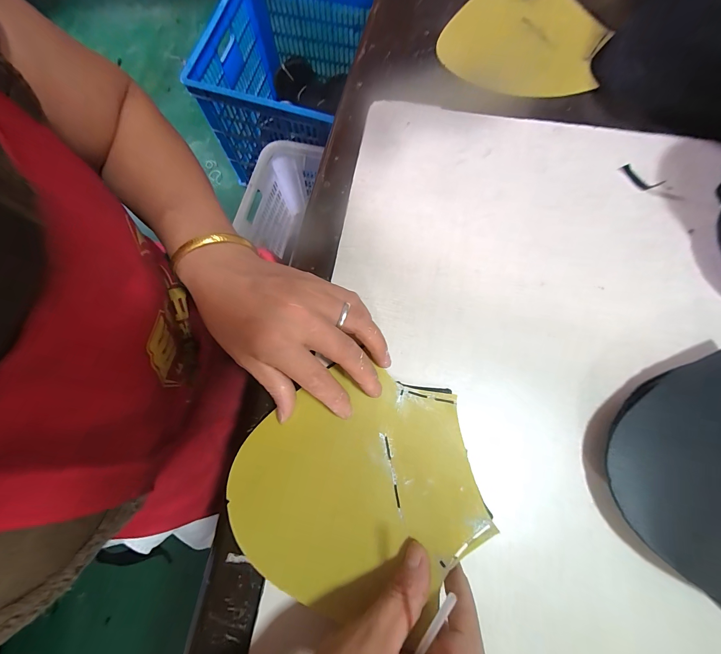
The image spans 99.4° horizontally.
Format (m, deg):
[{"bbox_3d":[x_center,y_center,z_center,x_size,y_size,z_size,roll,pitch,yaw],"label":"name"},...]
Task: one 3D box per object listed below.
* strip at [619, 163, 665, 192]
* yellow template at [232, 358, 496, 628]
[{"bbox_3d":[0.263,-0.141,0.289,0.037,0.008,0.010,41,79,11],"label":"strip"},{"bbox_3d":[-0.006,0.111,0.224,0.171,0.011,0.135,-16,69,-2],"label":"yellow template"}]

